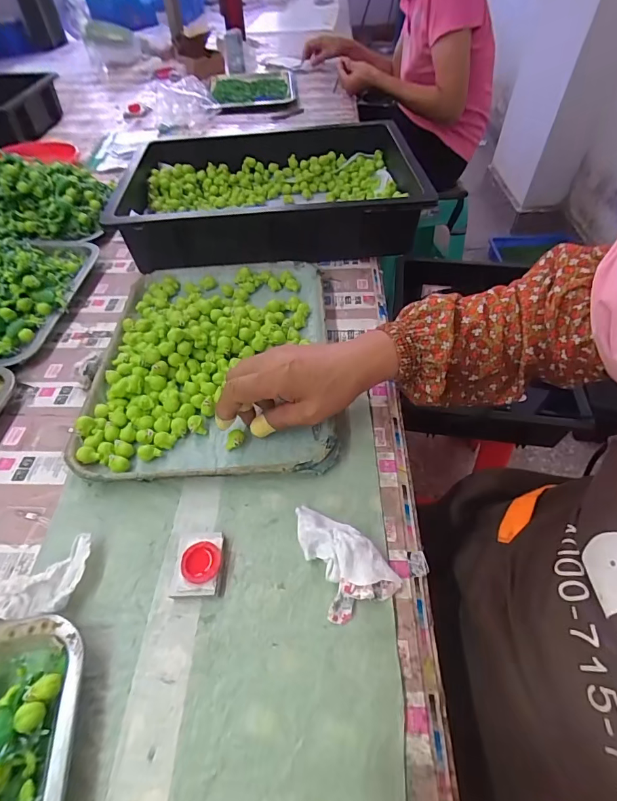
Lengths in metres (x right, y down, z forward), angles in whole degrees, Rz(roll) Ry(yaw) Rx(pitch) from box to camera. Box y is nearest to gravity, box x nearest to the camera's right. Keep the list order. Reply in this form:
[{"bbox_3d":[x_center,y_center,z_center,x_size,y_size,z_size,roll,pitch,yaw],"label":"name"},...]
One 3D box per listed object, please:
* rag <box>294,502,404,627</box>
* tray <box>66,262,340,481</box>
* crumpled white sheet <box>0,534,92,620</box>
[{"bbox_3d":[0.026,0.121,0.329,0.056,0.022,0.090,-22,53,-15],"label":"rag"},{"bbox_3d":[-0.108,-0.063,0.471,0.252,0.038,0.332,-4,50,0],"label":"tray"},{"bbox_3d":[-0.220,0.142,0.324,0.089,0.016,0.055,-5,50,-1],"label":"crumpled white sheet"}]

